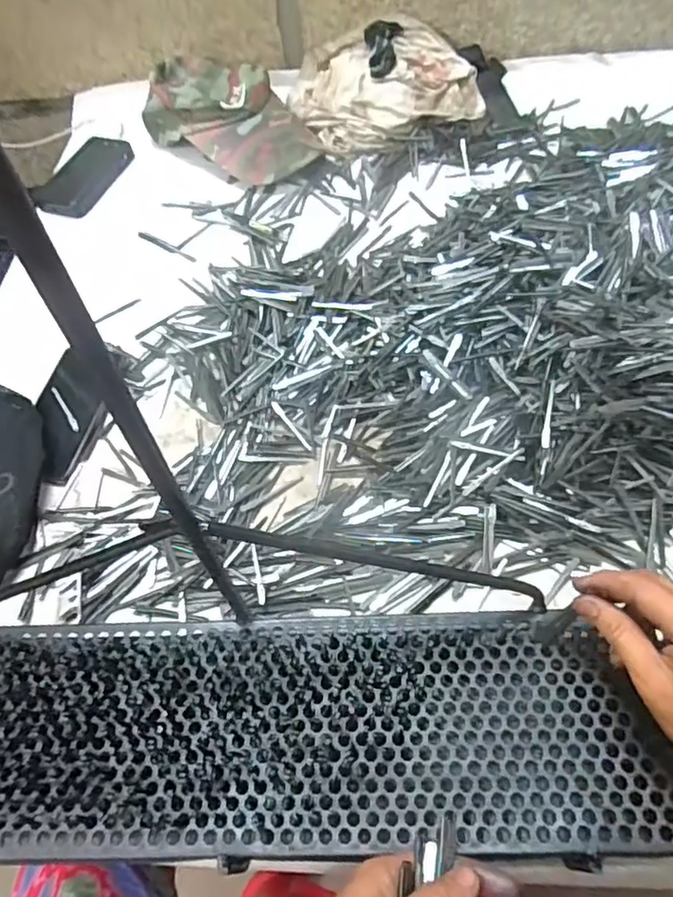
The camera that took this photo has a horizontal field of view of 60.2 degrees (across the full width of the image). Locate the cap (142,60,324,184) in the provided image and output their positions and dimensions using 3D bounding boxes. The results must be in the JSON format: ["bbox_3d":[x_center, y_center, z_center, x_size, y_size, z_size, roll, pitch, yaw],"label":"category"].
[{"bbox_3d":[-0.146,-0.487,0.850,0.283,0.073,0.160,33,66,23],"label":"cap"}]

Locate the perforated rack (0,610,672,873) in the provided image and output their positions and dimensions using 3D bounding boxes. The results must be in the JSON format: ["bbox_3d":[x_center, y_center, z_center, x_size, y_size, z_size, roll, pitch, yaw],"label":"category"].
[{"bbox_3d":[-0.070,0.191,0.389,0.576,0.017,0.146,-1,58,2],"label":"perforated rack"}]

